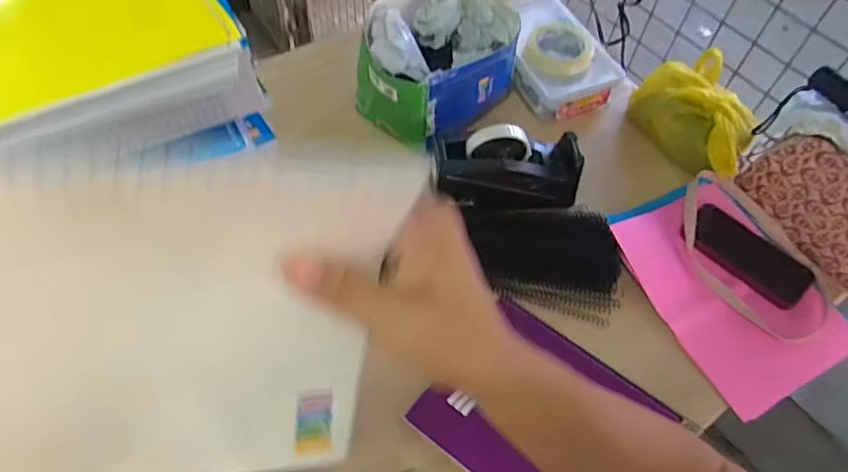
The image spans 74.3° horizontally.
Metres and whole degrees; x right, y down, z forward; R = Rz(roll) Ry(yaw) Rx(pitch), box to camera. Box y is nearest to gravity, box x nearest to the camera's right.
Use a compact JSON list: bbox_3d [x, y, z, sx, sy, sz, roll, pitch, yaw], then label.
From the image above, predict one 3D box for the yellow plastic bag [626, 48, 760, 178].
[{"bbox_3d":[0.414,-0.182,0.833,0.111,0.103,0.201,-24,62,-18],"label":"yellow plastic bag"}]

